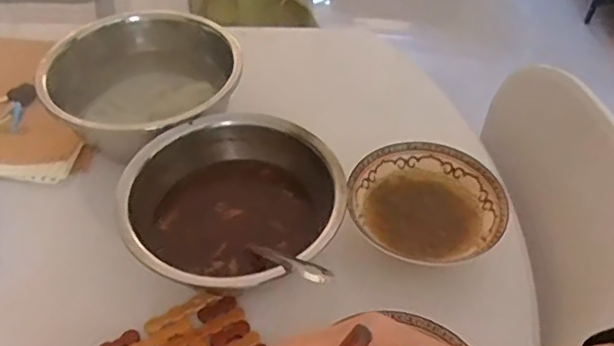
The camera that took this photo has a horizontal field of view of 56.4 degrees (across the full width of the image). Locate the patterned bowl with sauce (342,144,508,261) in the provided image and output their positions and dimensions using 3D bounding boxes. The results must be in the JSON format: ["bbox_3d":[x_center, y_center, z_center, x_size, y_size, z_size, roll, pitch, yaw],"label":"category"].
[{"bbox_3d":[0.136,0.035,0.665,0.177,0.039,0.162,11,48,9],"label":"patterned bowl with sauce"}]

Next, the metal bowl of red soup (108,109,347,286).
[{"bbox_3d":[-0.075,0.039,0.620,0.215,0.086,0.226,1,47,-1],"label":"metal bowl of red soup"}]

